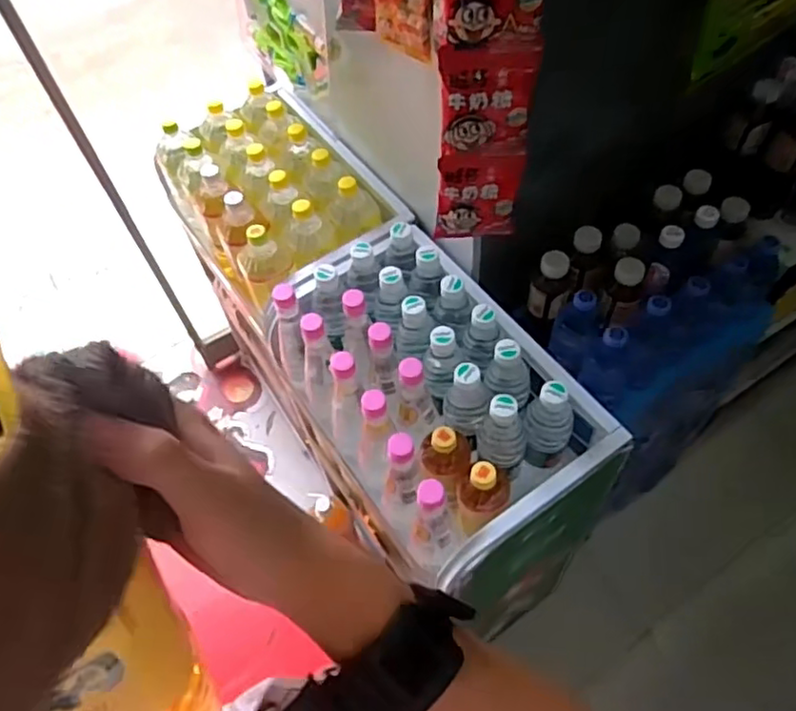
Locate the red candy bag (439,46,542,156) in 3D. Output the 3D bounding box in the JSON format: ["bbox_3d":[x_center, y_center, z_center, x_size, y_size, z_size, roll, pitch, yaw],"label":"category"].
[{"bbox_3d":[0.098,-0.271,0.699,0.099,0.126,0.020,1,57,6],"label":"red candy bag"}]

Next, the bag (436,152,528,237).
[{"bbox_3d":[0.102,-0.198,0.810,0.104,0.129,0.018,1,57,5],"label":"bag"}]

